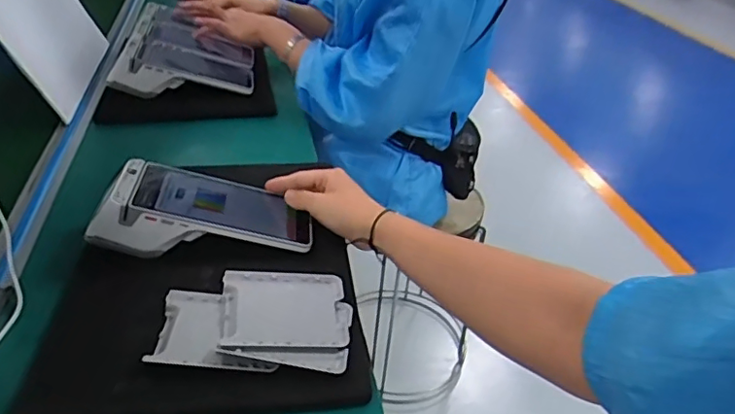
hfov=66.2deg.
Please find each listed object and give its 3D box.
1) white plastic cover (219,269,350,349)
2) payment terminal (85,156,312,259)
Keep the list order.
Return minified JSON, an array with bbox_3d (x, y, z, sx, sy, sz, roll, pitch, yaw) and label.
[{"bbox_3d":[-0.068,0.086,0.466,0.098,0.013,0.077,4,40,-14],"label":"white plastic cover"},{"bbox_3d":[-0.157,0.006,0.548,0.192,0.056,0.083,5,32,-16],"label":"payment terminal"}]

